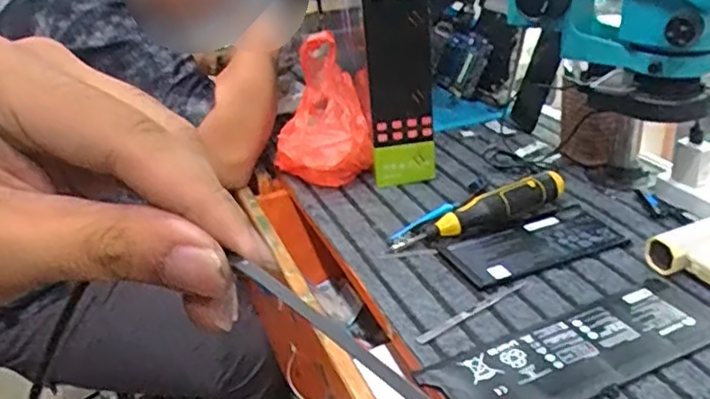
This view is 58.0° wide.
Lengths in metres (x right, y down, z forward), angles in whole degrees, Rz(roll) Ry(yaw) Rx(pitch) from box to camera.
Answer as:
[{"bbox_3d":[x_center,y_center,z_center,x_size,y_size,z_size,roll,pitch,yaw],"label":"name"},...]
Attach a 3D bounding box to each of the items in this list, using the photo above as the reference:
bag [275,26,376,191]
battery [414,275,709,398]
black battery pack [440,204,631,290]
[{"bbox_3d":[-0.042,-0.117,0.853,0.125,0.175,0.153,-2,27,3],"label":"bag"},{"bbox_3d":[0.191,0.124,0.529,0.258,0.007,0.089,-15,29,-21],"label":"battery"},{"bbox_3d":[0.191,0.047,0.678,0.185,0.008,0.084,-14,28,-19],"label":"black battery pack"}]

